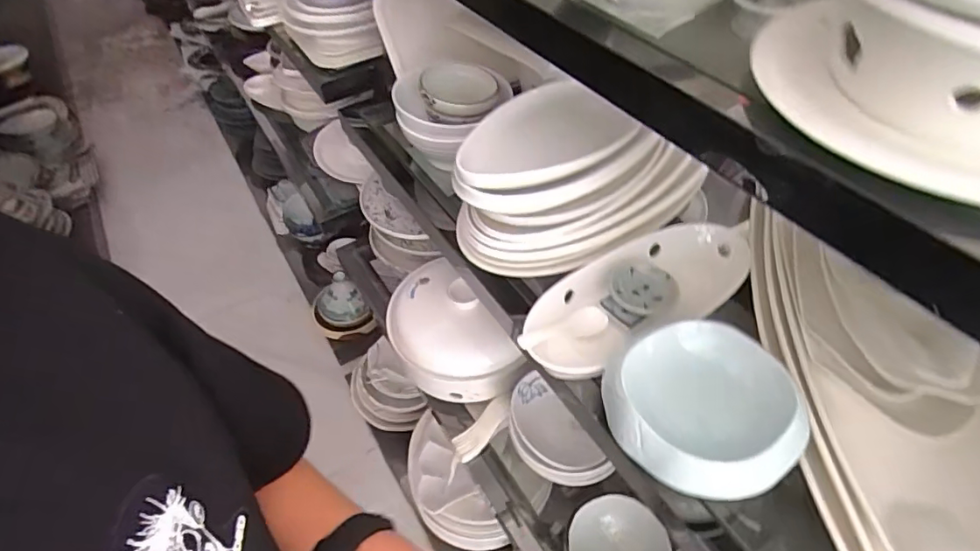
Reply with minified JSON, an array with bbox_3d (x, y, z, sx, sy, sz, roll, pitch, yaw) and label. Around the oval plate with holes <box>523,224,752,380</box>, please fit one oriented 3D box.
[{"bbox_3d":[0.190,0.030,0.684,0.335,0.049,0.135,-24,52,-17],"label":"oval plate with holes"}]

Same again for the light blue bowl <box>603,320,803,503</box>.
[{"bbox_3d":[0.206,0.123,0.531,0.167,0.056,0.187,-32,54,-23],"label":"light blue bowl"}]

